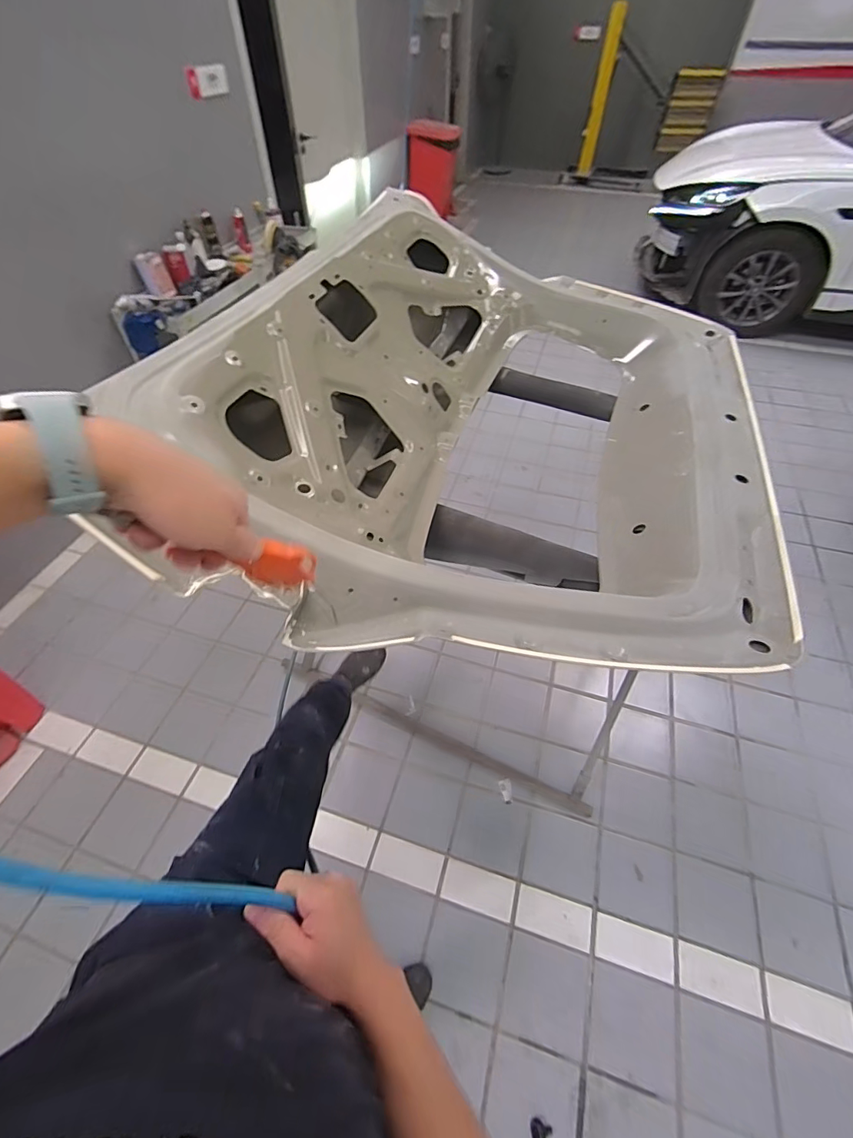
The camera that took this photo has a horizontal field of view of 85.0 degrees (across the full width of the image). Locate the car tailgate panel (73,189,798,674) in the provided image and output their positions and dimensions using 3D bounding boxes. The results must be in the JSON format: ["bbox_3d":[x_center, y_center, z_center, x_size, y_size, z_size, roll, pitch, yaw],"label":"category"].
[{"bbox_3d":[0.138,-0.358,0.922,1.025,0.311,1.153,6,54,5],"label":"car tailgate panel"}]

